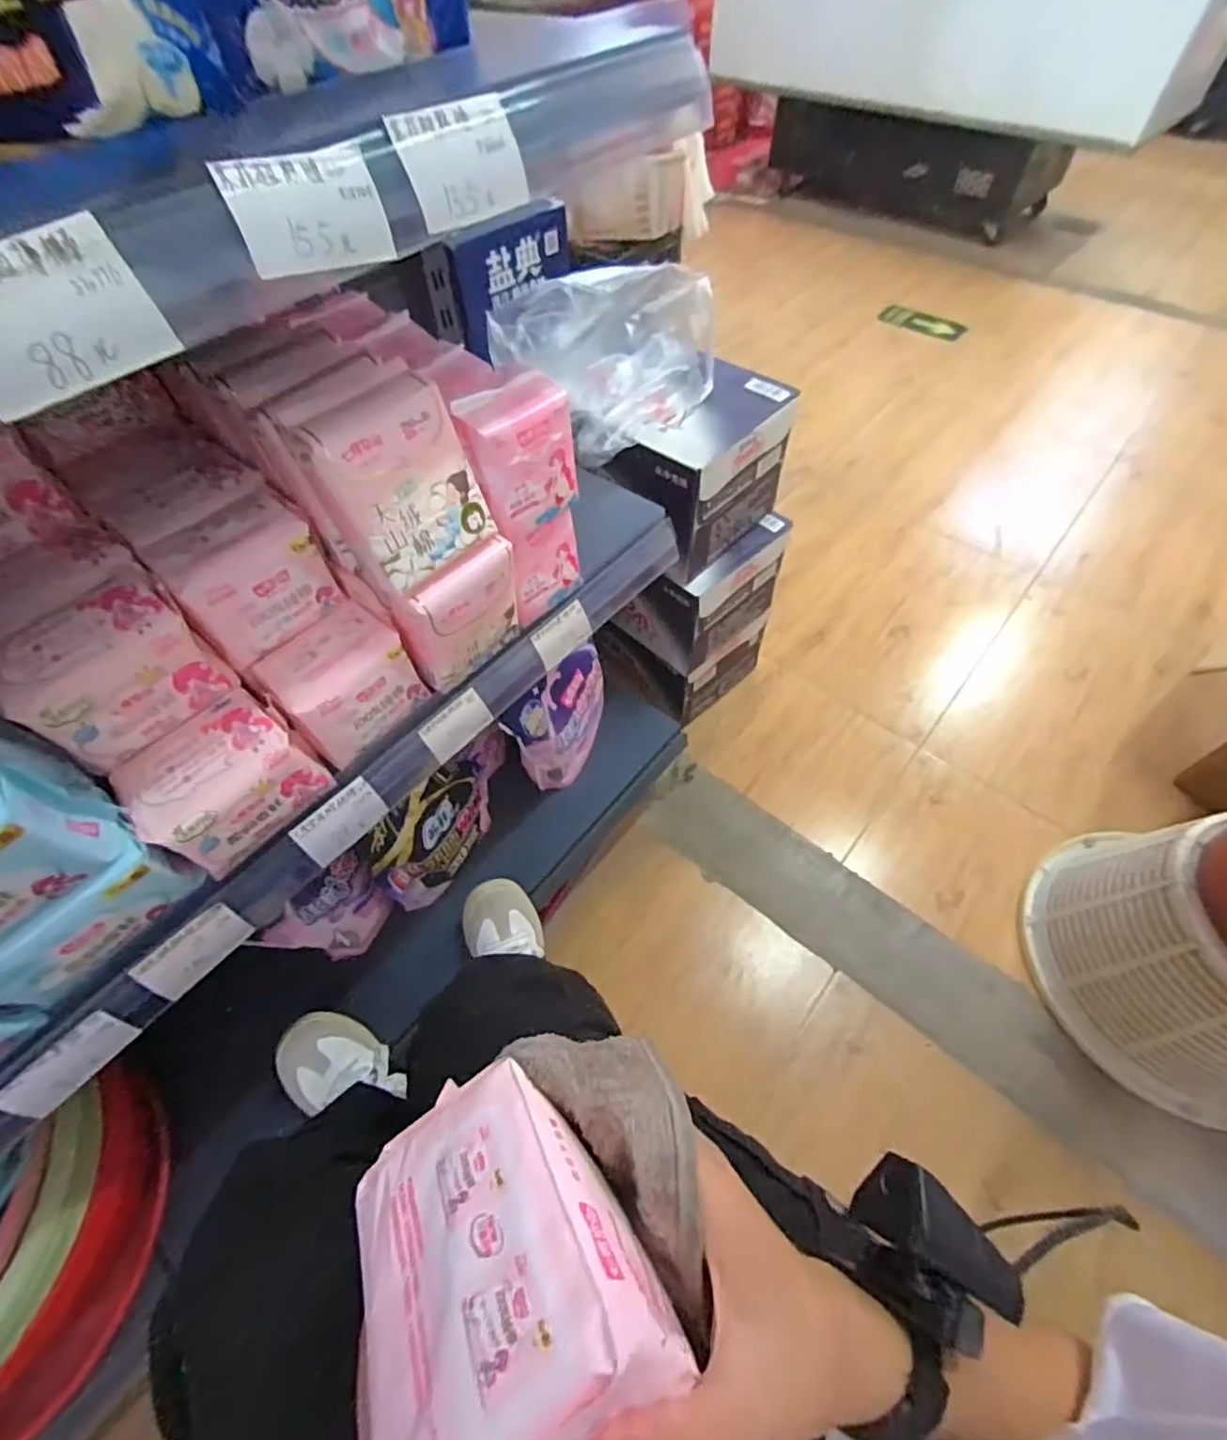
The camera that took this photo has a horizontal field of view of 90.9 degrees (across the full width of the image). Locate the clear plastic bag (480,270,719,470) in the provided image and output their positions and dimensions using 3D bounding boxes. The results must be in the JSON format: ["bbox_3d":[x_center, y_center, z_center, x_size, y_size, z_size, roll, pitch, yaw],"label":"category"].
[{"bbox_3d":[0.007,-0.472,0.760,0.189,0.138,0.274,36,64,23],"label":"clear plastic bag"}]

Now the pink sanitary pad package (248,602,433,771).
[{"bbox_3d":[-0.219,-0.032,0.490,0.073,0.070,0.099,34,63,22],"label":"pink sanitary pad package"}]

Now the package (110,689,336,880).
[{"bbox_3d":[-0.279,0.047,0.439,0.065,0.074,0.102,36,64,23],"label":"package"}]

